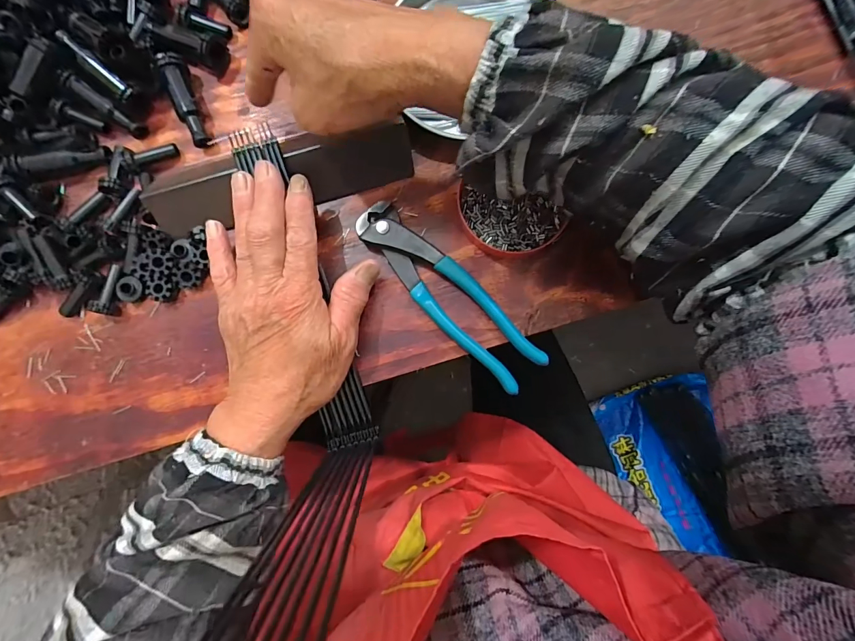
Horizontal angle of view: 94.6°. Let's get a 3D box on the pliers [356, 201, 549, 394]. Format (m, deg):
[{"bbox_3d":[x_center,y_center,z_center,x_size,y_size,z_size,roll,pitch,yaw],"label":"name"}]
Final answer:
[{"bbox_3d":[0.014,-0.019,0.281,0.039,0.018,0.159,-43,85,-2],"label":"pliers"}]

